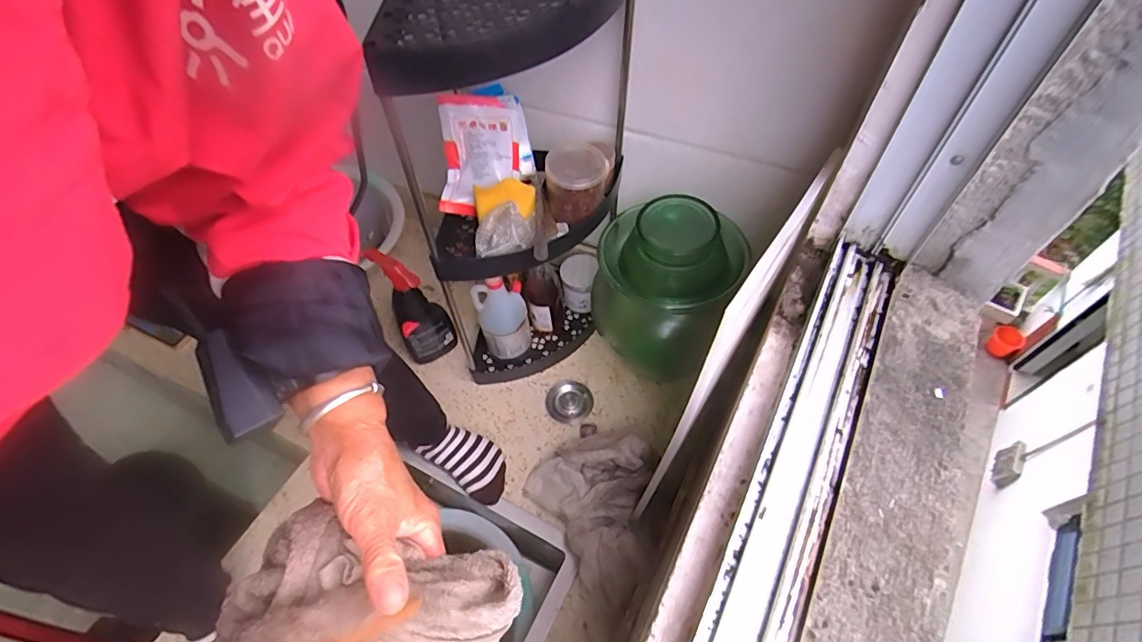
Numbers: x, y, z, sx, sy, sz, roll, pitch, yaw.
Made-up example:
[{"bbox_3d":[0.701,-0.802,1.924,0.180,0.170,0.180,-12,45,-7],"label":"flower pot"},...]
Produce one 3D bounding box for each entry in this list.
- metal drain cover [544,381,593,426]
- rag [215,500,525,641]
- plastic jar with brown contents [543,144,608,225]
[{"bbox_3d":[-0.003,0.144,0.917,0.077,0.019,0.078,36,66,24],"label":"metal drain cover"},{"bbox_3d":[-0.128,0.188,0.321,0.172,0.086,0.108,9,58,10],"label":"rag"},{"bbox_3d":[0.010,-0.198,0.736,0.093,0.077,0.079,-10,55,-4],"label":"plastic jar with brown contents"}]

